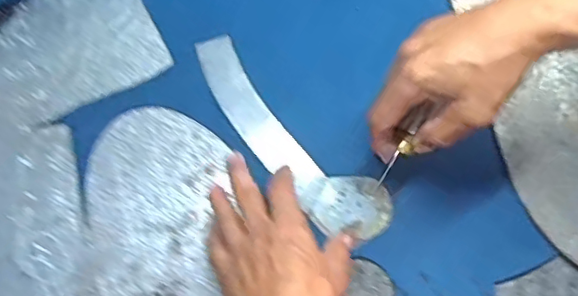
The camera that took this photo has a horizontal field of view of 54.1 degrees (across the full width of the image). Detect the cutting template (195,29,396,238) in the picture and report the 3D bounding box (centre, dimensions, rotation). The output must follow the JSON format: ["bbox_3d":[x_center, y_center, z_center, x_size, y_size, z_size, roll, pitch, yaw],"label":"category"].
[{"bbox_3d":[-0.004,-0.008,0.482,0.054,0.004,0.218,-44,79,-4],"label":"cutting template"}]

